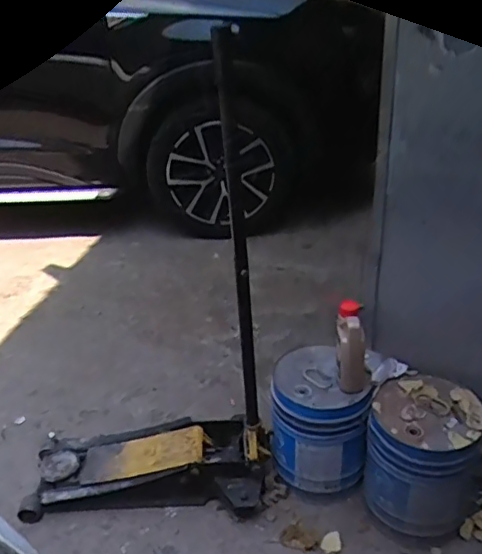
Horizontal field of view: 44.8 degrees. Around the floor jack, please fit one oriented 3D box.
[{"bbox_3d":[-0.267,0.145,1.417,0.676,1.048,0.241,-2,30,0],"label":"floor jack"}]

